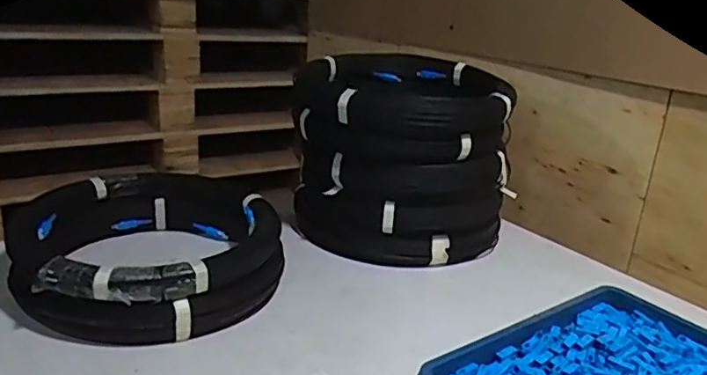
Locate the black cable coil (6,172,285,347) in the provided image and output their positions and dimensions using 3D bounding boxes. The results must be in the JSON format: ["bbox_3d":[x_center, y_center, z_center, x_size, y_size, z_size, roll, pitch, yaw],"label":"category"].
[{"bbox_3d":[-0.241,0.068,0.716,0.290,0.091,0.310,-1,20,-15],"label":"black cable coil"}]

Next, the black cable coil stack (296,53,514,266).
[{"bbox_3d":[0.077,-0.046,0.879,0.289,0.240,0.276,6,19,4],"label":"black cable coil stack"}]

